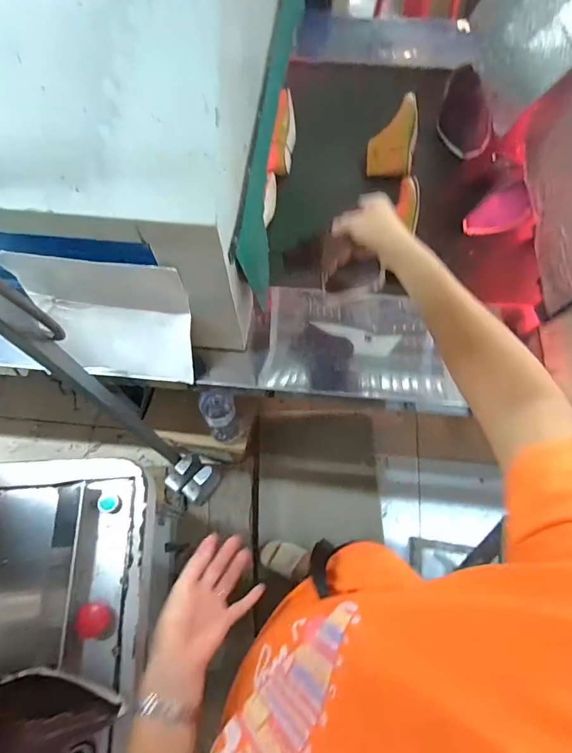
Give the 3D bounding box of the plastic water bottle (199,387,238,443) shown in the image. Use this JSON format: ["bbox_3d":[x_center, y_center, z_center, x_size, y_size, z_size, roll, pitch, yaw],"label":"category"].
[{"bbox_3d":[-0.169,0.117,1.141,0.083,0.265,0.088,0,68,0],"label":"plastic water bottle"}]

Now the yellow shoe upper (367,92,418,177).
[{"bbox_3d":[0.268,-0.588,1.044,0.109,0.064,0.254,15,69,6],"label":"yellow shoe upper"}]

